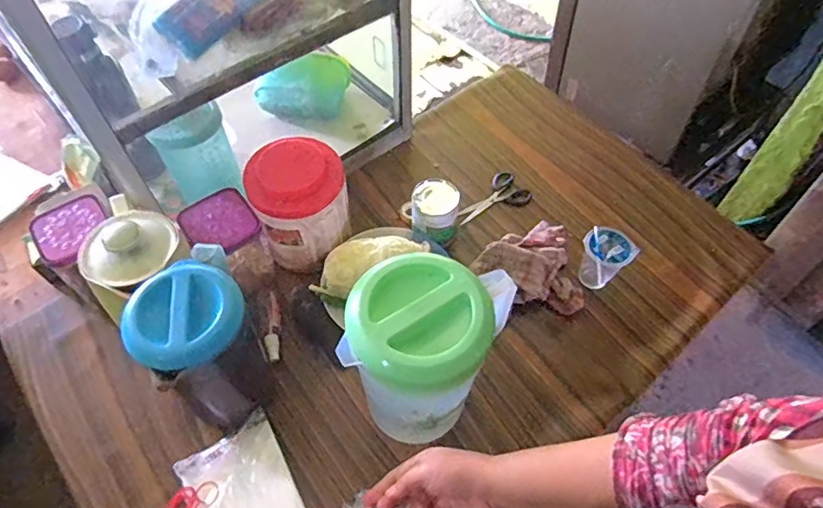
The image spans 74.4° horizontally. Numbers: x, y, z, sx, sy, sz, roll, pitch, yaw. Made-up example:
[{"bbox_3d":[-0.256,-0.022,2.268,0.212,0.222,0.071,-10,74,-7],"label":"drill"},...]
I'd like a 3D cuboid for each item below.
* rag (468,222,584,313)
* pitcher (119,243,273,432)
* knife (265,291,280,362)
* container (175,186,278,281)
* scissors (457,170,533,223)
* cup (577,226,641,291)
[{"bbox_3d":[0.211,0.012,0.876,0.174,0.066,0.185,30,62,20],"label":"rag"},{"bbox_3d":[-0.251,0.116,0.686,0.130,0.227,0.150,-30,60,-17],"label":"pitcher"},{"bbox_3d":[-0.209,0.108,0.817,0.020,0.011,0.110,-6,56,-2],"label":"knife"},{"bbox_3d":[-0.272,-0.015,0.814,0.094,0.122,0.093,-36,62,-20],"label":"container"},{"bbox_3d":[0.144,-0.095,0.974,0.144,0.014,0.074,-35,61,-20],"label":"scissors"},{"bbox_3d":[0.301,0.013,0.856,0.075,0.097,0.063,39,65,24],"label":"cup"}]

